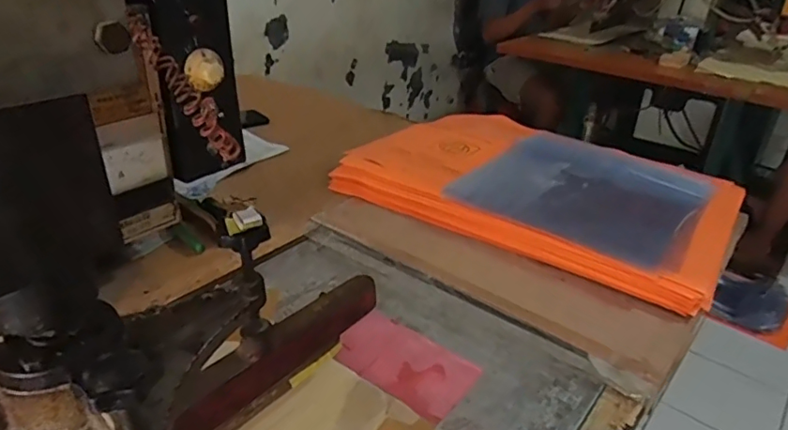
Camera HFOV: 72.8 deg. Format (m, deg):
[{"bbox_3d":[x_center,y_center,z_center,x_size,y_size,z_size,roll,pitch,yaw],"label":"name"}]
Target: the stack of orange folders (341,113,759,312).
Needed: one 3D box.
[{"bbox_3d":[0.215,-0.052,0.810,0.522,0.054,0.364,20,34,30],"label":"stack of orange folders"}]

